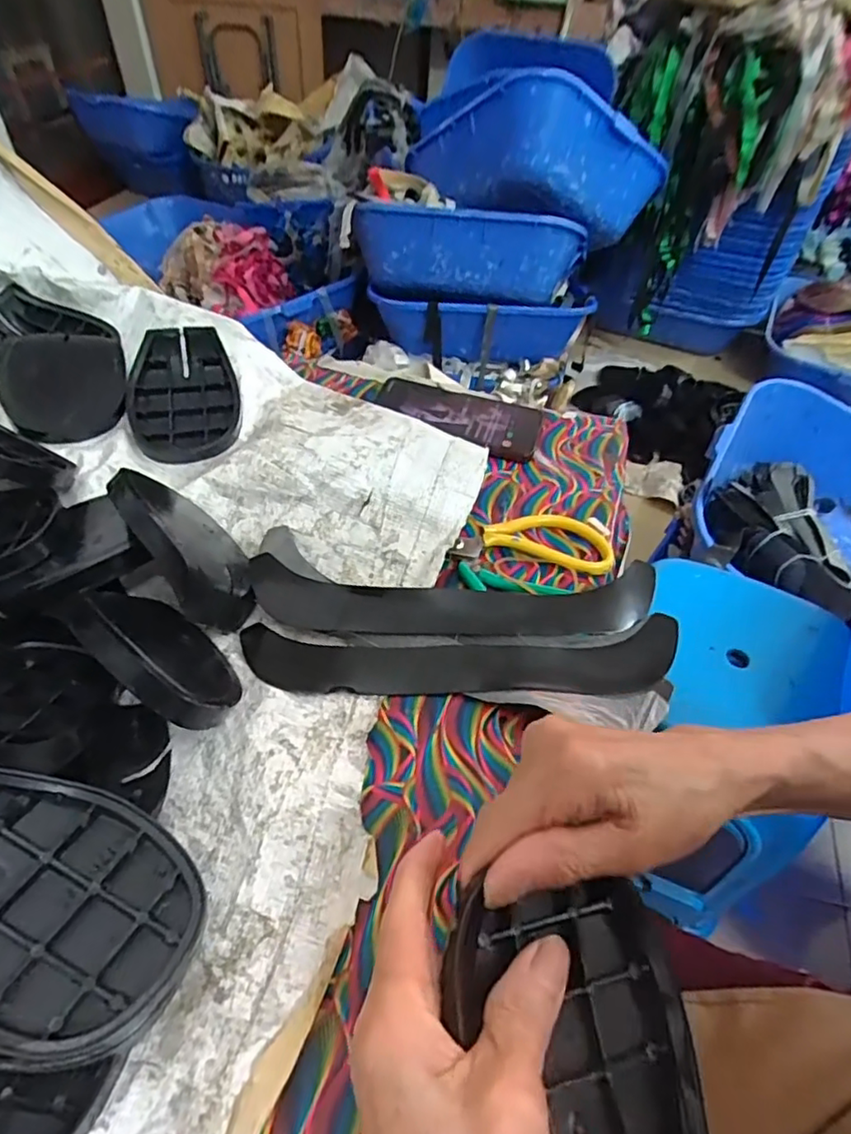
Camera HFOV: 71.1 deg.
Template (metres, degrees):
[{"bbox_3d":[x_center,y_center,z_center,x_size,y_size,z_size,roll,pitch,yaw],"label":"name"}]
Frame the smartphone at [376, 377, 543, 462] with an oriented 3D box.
[{"bbox_3d":[0.028,-0.146,0.572,0.160,0.010,0.074,17,51,11],"label":"smartphone"}]

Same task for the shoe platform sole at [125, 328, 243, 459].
[{"bbox_3d":[-0.205,-0.144,0.505,0.085,0.025,0.121,-6,69,-14],"label":"shoe platform sole"}]

